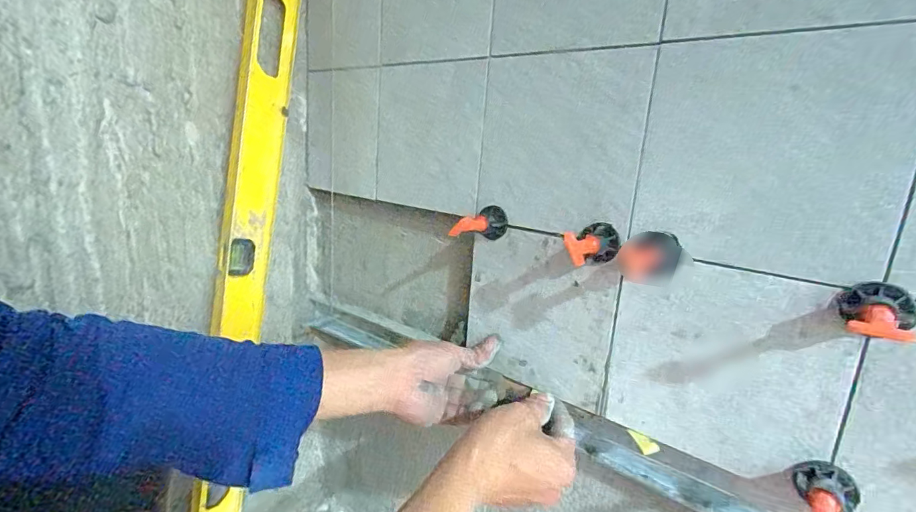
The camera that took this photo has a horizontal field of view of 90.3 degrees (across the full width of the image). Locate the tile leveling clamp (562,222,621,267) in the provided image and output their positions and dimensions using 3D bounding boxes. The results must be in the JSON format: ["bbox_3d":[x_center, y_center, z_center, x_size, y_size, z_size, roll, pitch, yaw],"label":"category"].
[{"bbox_3d":[0.101,-0.006,0.345,0.030,0.032,0.057,12,16,29],"label":"tile leveling clamp"}]

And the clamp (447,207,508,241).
[{"bbox_3d":[0.021,-0.028,0.414,0.030,0.030,0.052,13,17,33],"label":"clamp"}]

